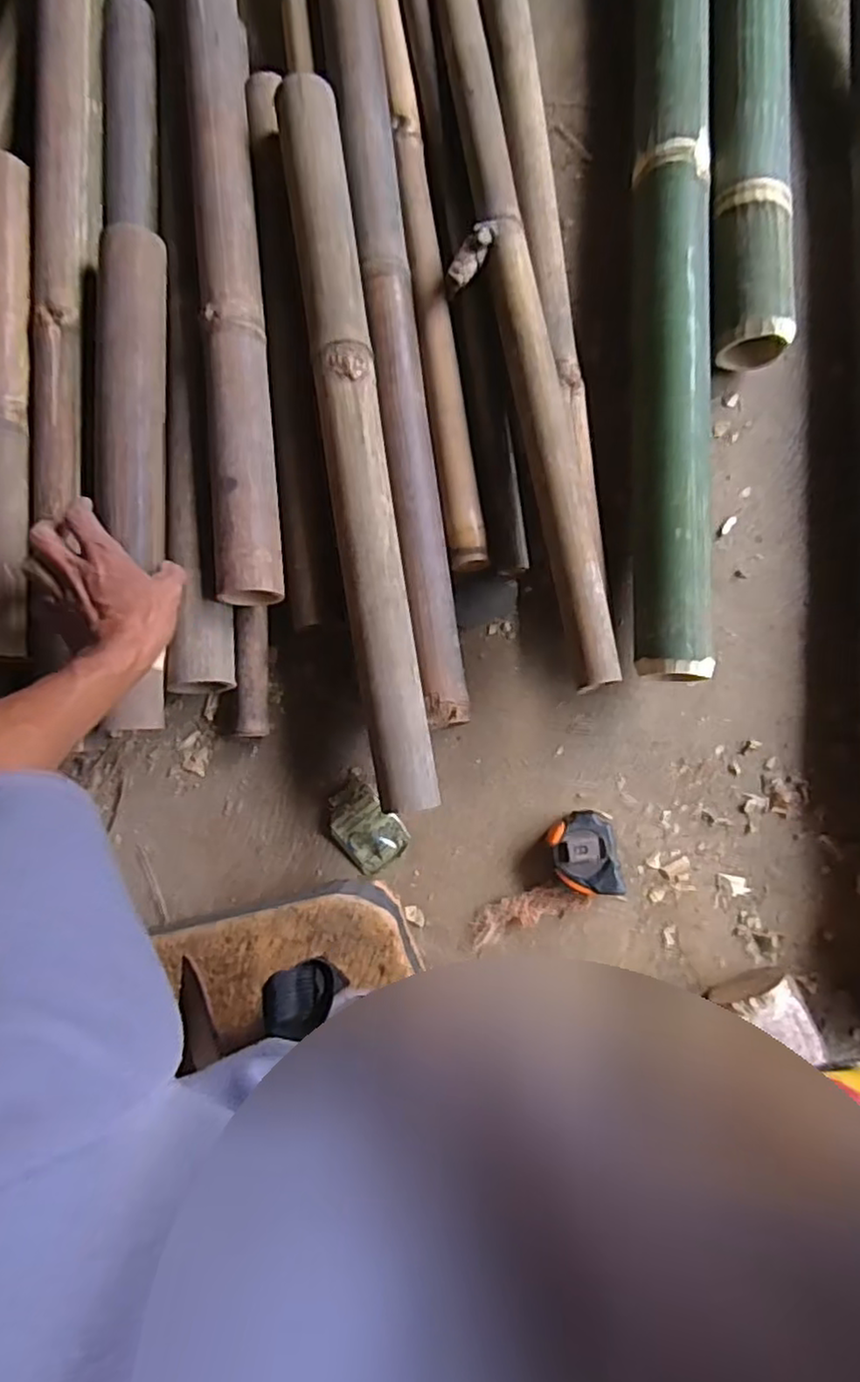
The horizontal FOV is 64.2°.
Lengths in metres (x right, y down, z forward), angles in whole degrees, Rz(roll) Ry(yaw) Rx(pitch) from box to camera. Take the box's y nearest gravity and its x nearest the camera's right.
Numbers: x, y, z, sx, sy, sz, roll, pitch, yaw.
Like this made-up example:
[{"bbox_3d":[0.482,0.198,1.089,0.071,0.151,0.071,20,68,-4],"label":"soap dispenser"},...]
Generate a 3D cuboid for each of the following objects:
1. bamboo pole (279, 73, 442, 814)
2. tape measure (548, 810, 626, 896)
[{"bbox_3d":[-0.059,-0.198,0.554,0.051,0.048,0.588,-8,86,1],"label":"bamboo pole"},{"bbox_3d":[0.133,0.141,0.592,0.057,0.036,0.073,-9,85,3],"label":"tape measure"}]

